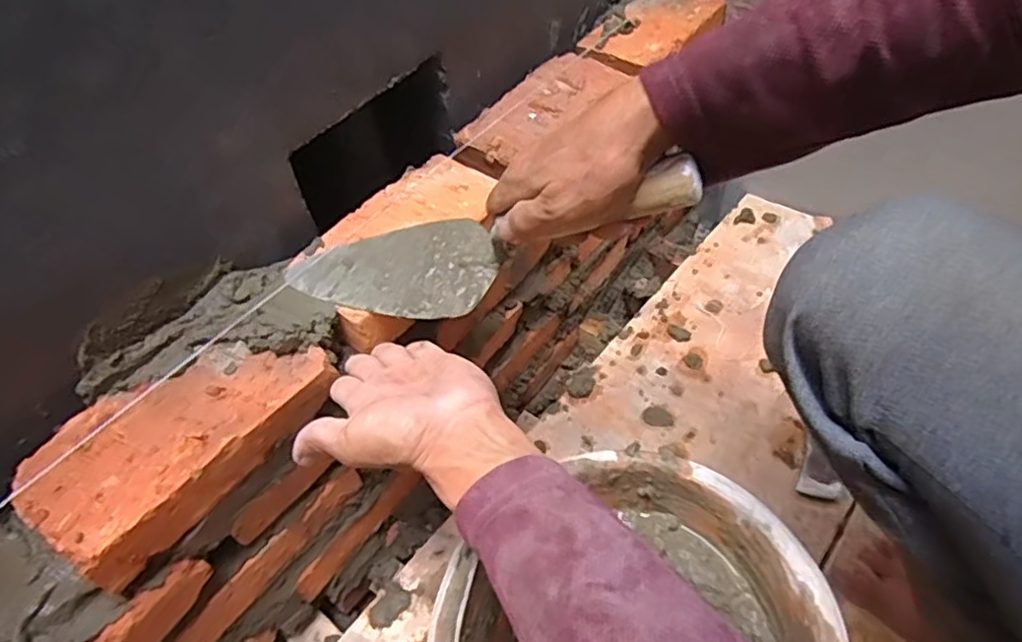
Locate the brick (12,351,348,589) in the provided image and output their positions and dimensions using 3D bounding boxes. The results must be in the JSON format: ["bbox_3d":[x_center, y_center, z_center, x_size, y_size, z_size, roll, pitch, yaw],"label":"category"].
[{"bbox_3d":[-0.216,0.076,0.432,0.087,0.047,0.184,32,58,30],"label":"brick"}]

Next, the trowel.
[{"bbox_3d":[-0.021,-0.055,0.453,0.291,0.053,0.088,-12,44,25],"label":"trowel"}]

